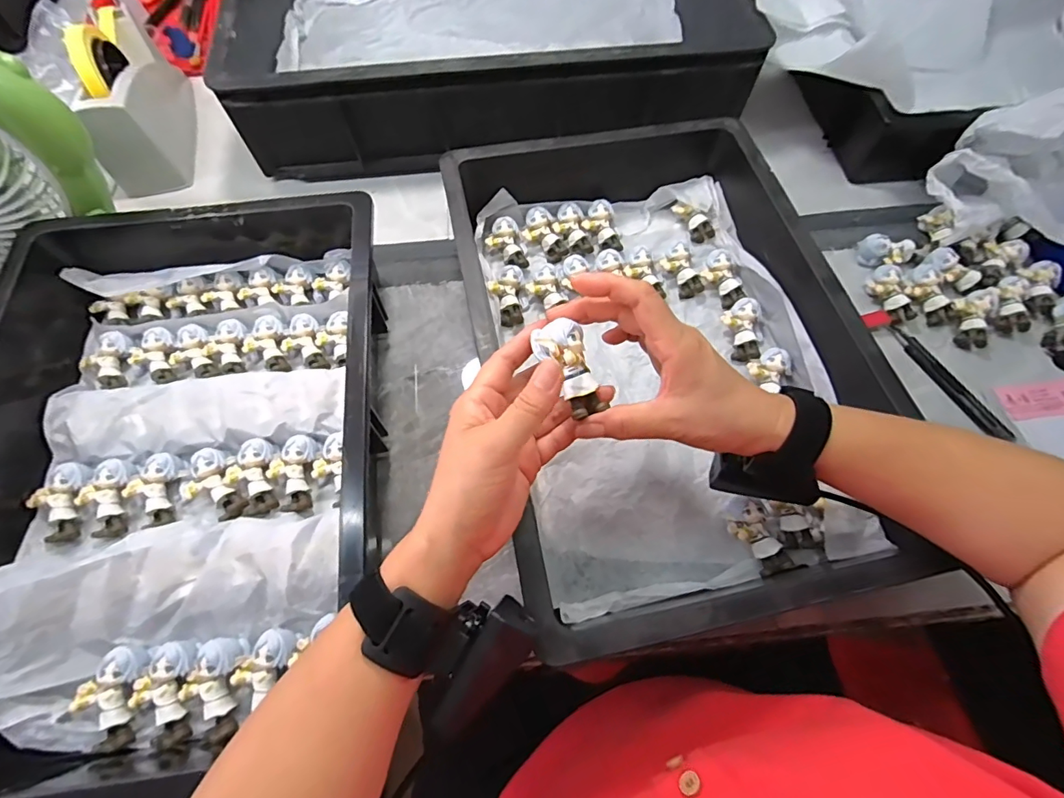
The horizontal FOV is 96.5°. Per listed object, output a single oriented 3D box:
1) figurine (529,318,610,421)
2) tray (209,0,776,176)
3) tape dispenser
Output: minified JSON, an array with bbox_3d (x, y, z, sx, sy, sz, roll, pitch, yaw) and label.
[{"bbox_3d":[0.026,-0.019,0.286,0.030,0.022,0.060,-26,92,-9],"label":"figurine"},{"bbox_3d":[-0.064,-0.481,0.605,0.574,0.130,0.439,-8,66,-4],"label":"tray"},{"bbox_3d":[-0.467,-0.359,0.552,0.071,0.118,0.200,-14,66,-6],"label":"tape dispenser"}]

